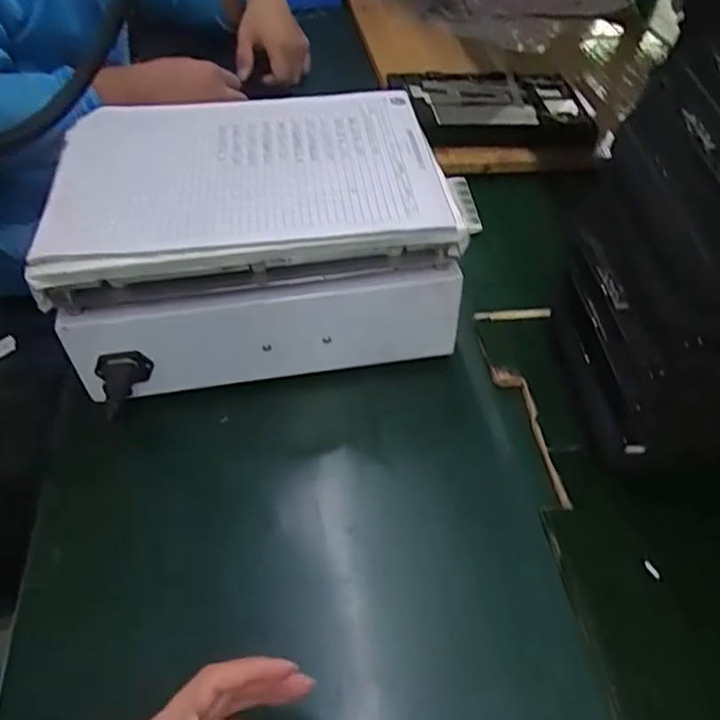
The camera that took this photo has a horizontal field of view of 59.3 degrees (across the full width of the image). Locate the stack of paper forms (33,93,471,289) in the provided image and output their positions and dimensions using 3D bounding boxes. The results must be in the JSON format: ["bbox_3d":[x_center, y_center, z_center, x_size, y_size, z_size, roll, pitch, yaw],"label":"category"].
[{"bbox_3d":[-0.086,-0.150,0.509,0.292,0.031,0.227,-4,47,-5],"label":"stack of paper forms"}]

